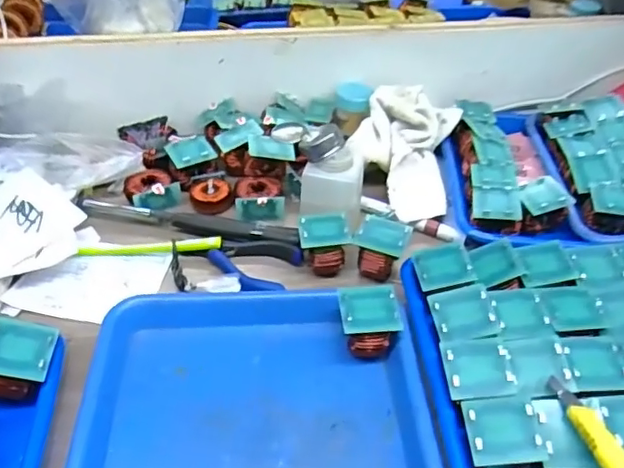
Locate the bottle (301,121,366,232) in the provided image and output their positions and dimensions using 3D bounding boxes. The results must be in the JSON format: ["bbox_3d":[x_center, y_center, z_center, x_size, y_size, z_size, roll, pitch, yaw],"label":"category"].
[{"bbox_3d":[0.018,-0.051,0.548,0.061,0.096,0.048,13,42,11],"label":"bottle"}]

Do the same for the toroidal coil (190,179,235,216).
[{"bbox_3d":[-0.107,-0.041,0.608,0.045,0.020,0.042,2,41,-1],"label":"toroidal coil"}]

